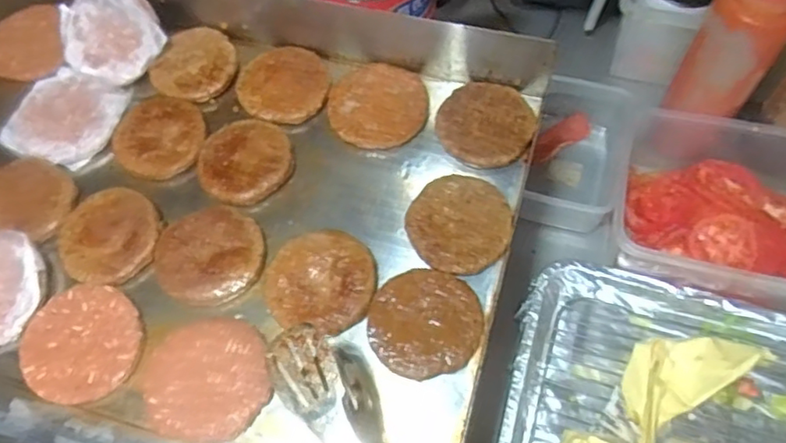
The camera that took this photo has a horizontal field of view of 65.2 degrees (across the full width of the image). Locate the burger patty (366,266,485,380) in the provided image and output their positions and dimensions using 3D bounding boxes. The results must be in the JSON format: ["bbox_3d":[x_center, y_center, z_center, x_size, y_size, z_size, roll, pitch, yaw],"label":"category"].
[{"bbox_3d":[0.027,0.084,0.518,0.092,0.006,0.090,-1,65,2],"label":"burger patty"}]

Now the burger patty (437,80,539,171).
[{"bbox_3d":[0.091,-0.096,0.602,0.092,0.012,0.088,30,70,15],"label":"burger patty"}]

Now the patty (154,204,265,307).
[{"bbox_3d":[-0.166,0.030,0.556,0.093,0.013,0.091,-1,65,2],"label":"patty"}]

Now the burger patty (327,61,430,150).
[{"bbox_3d":[-0.015,-0.119,0.623,0.097,0.011,0.096,-1,65,2],"label":"burger patty"}]

